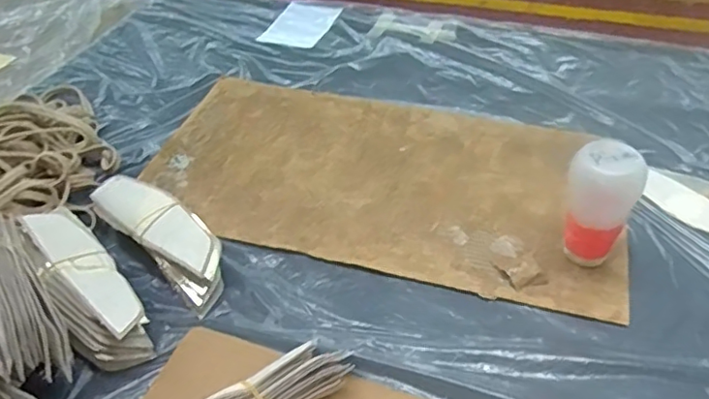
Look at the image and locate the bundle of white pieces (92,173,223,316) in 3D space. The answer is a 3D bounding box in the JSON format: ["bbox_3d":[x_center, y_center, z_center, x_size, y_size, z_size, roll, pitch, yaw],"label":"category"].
[{"bbox_3d":[-0.208,0.034,0.608,0.196,0.055,0.059,31,52,30],"label":"bundle of white pieces"}]

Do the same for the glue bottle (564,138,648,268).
[{"bbox_3d":[0.237,0.009,0.559,0.060,0.126,0.052,22,49,23],"label":"glue bottle"}]

